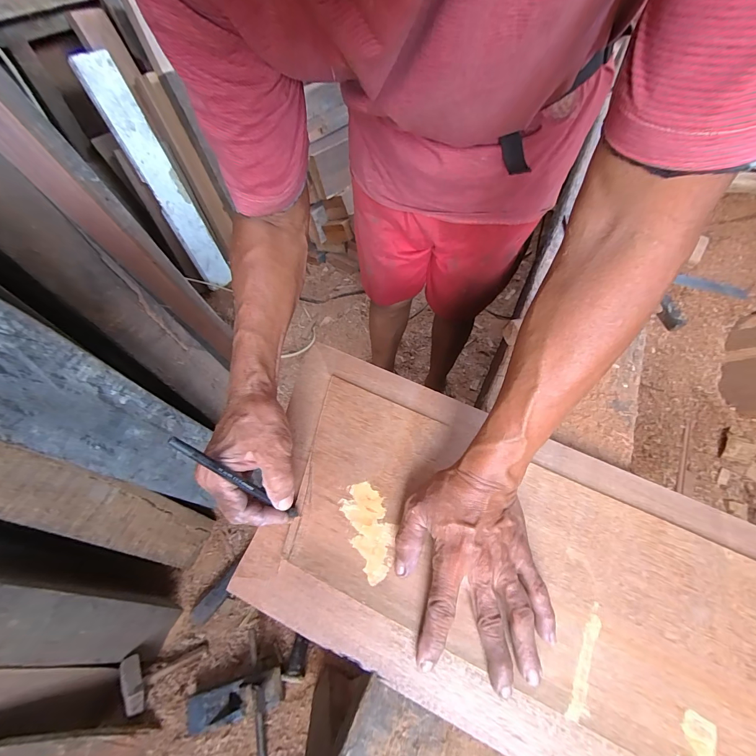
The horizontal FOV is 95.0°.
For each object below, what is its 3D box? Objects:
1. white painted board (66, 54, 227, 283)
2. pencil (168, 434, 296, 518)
[{"bbox_3d":[-0.744,-0.666,1.220,0.117,0.731,0.040,-38,41,-23],"label":"white painted board"},{"bbox_3d":[-0.119,0.090,0.302,0.004,0.142,0.007,-7,47,41],"label":"pencil"}]

